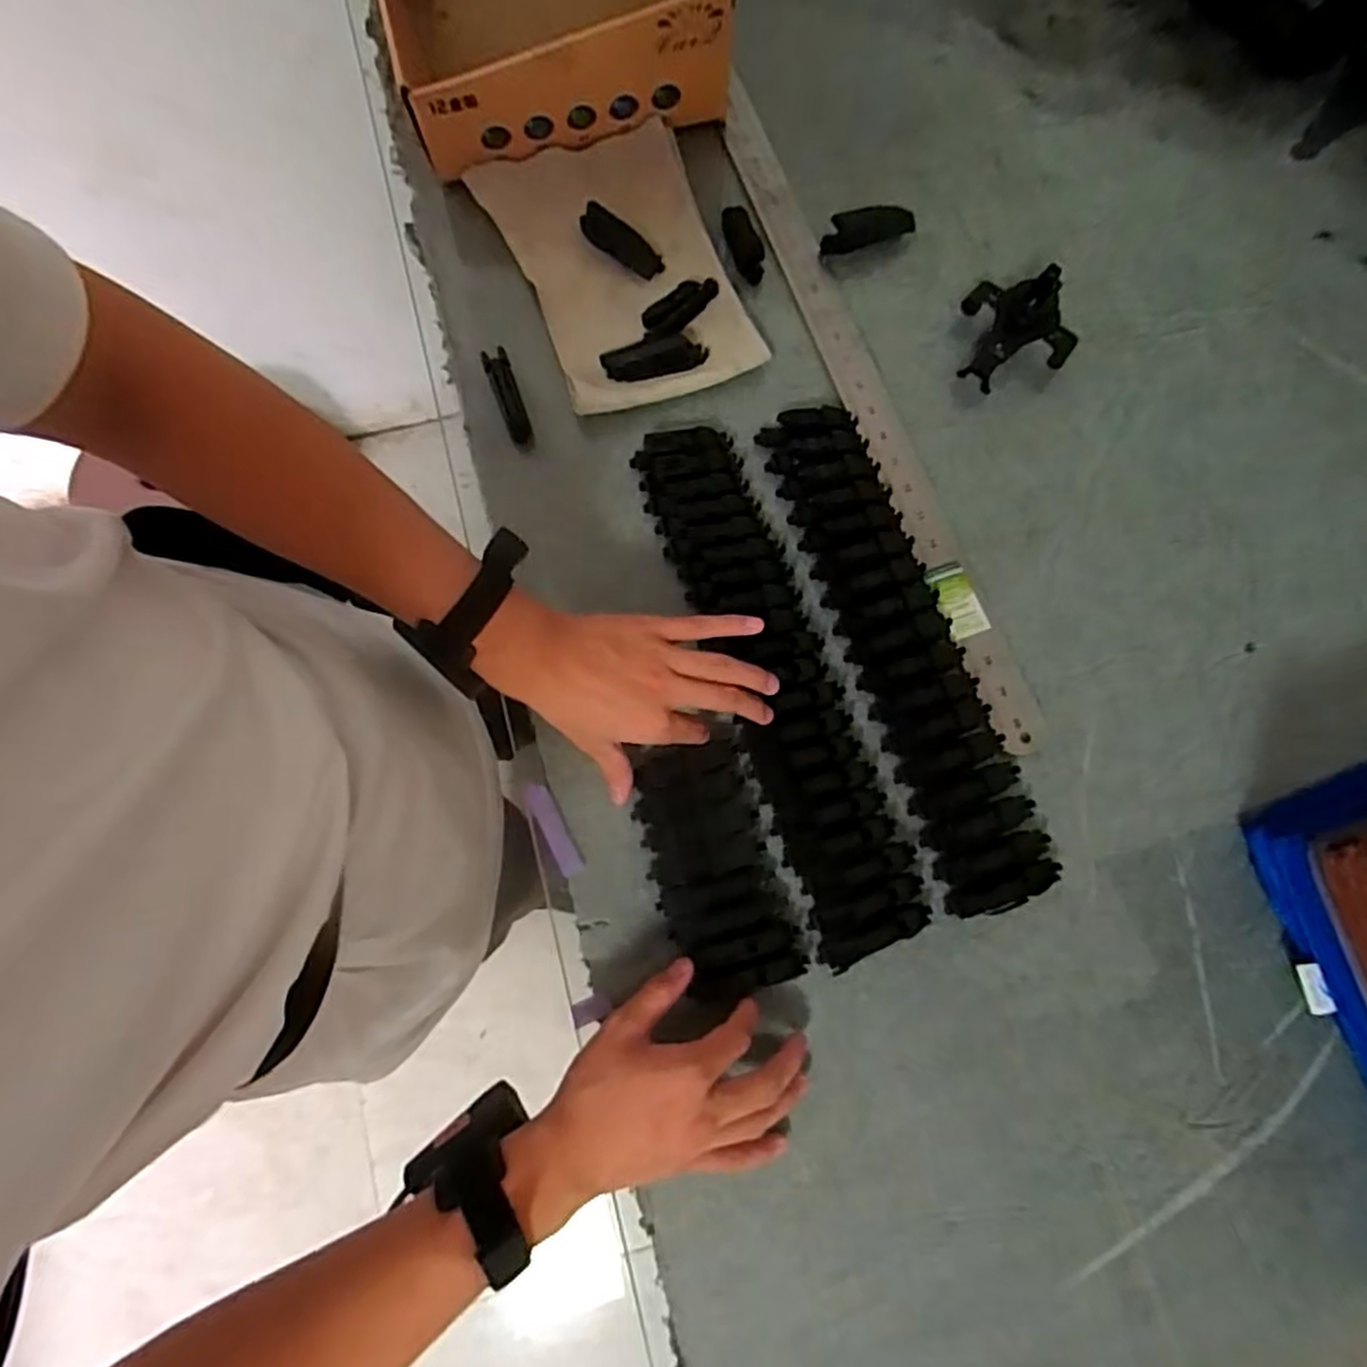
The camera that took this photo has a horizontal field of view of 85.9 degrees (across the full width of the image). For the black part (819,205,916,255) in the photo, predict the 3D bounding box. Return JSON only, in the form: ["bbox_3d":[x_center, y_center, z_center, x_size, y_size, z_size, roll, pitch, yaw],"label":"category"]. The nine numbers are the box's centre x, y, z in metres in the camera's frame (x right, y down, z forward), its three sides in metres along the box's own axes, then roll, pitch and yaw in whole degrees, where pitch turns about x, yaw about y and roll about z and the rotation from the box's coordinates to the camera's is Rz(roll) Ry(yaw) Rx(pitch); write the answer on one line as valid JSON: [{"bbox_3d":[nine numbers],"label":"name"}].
[{"bbox_3d":[0.163,-0.396,0.642,0.080,0.031,0.020,-7,75,-3],"label":"black part"}]

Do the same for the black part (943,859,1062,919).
[{"bbox_3d":[0.220,0.141,0.503,0.082,0.030,0.025,-14,75,-5],"label":"black part"}]

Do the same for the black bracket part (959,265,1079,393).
[{"bbox_3d":[0.266,-0.287,0.597,0.095,0.056,0.089,38,77,9],"label":"black bracket part"}]

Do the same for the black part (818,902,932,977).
[{"bbox_3d":[0.130,0.170,0.495,0.080,0.029,0.019,-22,76,-7],"label":"black part"}]

